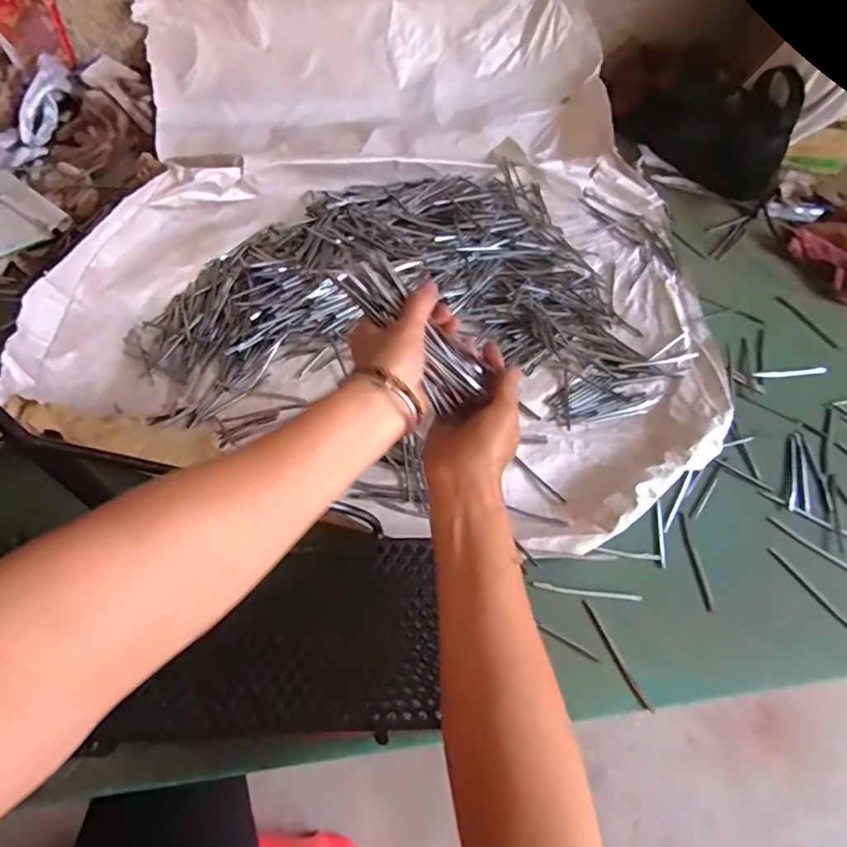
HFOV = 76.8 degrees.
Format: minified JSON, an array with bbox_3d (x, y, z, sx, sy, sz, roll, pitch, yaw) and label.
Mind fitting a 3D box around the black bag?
[{"bbox_3d":[0.479,-0.482,0.865,0.125,0.127,0.274,-27,64,-19],"label":"black bag"}]

